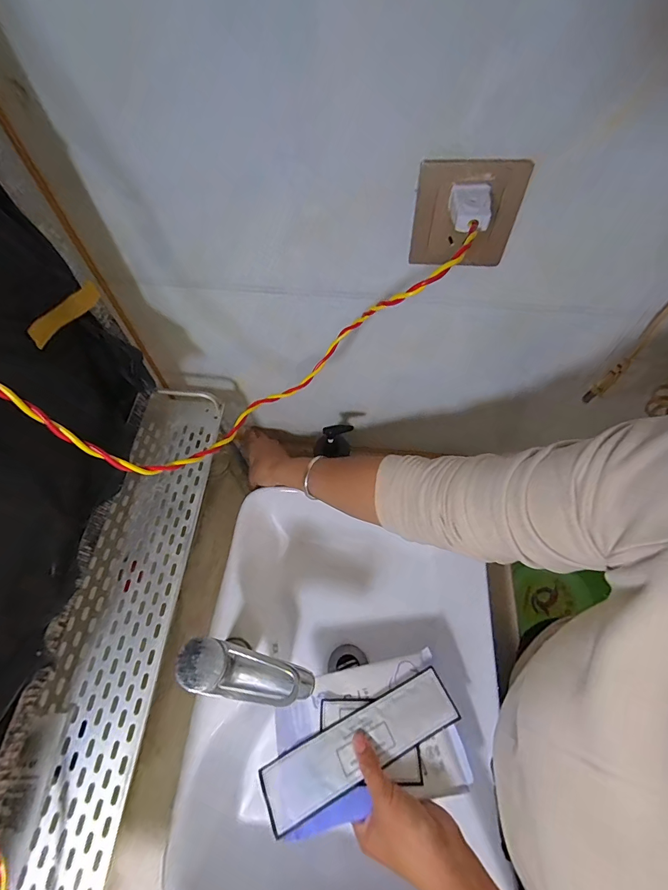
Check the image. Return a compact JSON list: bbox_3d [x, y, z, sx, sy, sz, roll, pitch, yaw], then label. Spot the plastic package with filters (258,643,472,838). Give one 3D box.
[{"bbox_3d":[0.031,0.318,0.432,0.209,0.018,0.134,-7,46,-9],"label":"plastic package with filters"}]

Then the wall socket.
[{"bbox_3d":[0.113,-0.199,0.341,0.085,0.091,0.006,10,61,4],"label":"wall socket"}]

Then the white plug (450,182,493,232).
[{"bbox_3d":[0.108,-0.189,0.309,0.030,0.017,0.041,10,61,4],"label":"white plug"}]

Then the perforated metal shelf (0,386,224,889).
[{"bbox_3d":[-0.224,0.185,0.386,0.117,0.044,0.594,4,60,1],"label":"perforated metal shelf"}]

